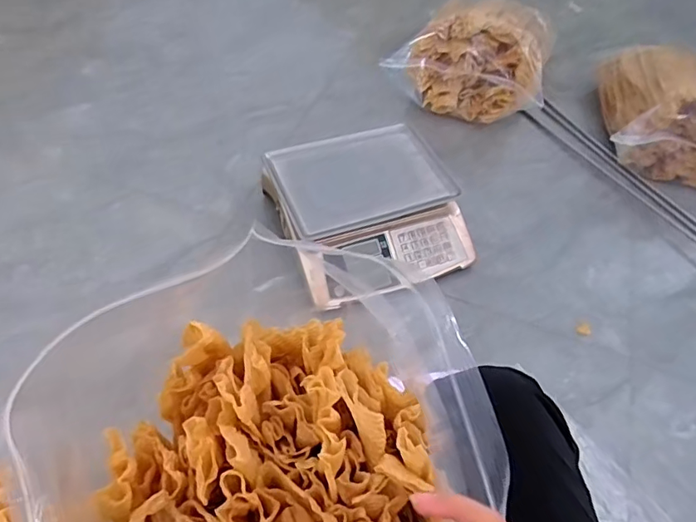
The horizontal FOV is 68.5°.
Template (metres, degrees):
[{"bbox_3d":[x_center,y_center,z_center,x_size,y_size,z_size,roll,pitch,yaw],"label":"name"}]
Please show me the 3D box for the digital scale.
[{"bbox_3d":[0.041,-0.098,1.000,0.343,0.116,0.332,-18,57,-18],"label":"digital scale"}]

